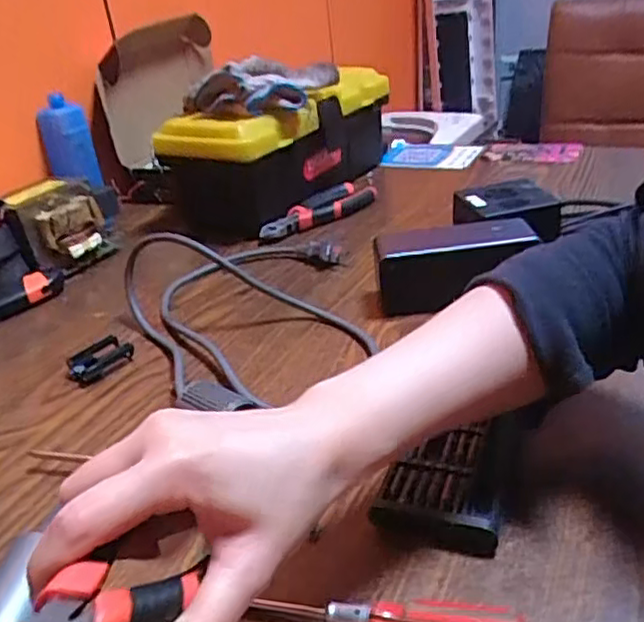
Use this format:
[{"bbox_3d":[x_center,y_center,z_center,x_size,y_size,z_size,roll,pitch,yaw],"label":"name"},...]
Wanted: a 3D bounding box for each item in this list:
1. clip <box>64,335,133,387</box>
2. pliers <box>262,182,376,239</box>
[{"bbox_3d":[-0.175,0.037,0.523,0.027,0.018,0.050,15,35,34],"label":"clip"},{"bbox_3d":[-0.002,-0.113,0.755,0.164,0.029,0.044,-24,33,-30],"label":"pliers"}]

